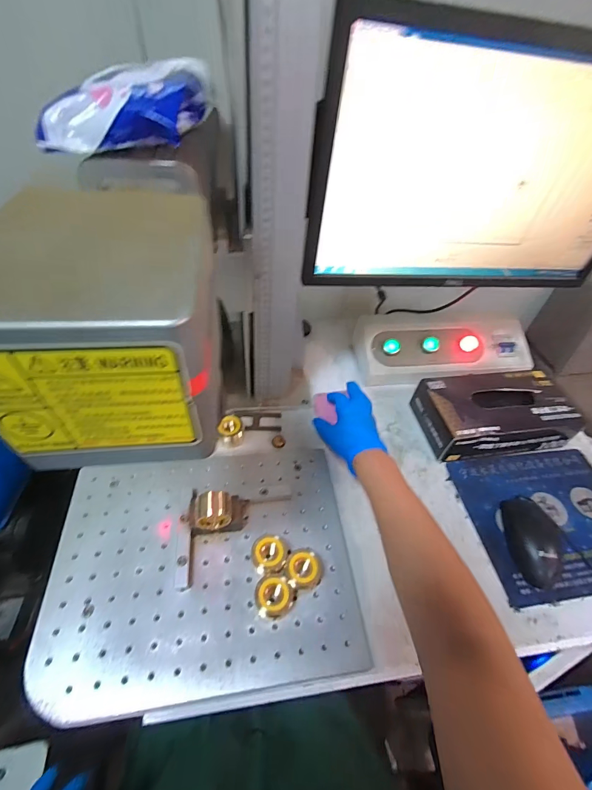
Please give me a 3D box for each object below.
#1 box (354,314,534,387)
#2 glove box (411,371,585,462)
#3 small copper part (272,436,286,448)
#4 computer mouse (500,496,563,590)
[{"bbox_3d":[0.278,-0.087,0.674,0.322,0.078,0.134,-5,48,-9],"label":"box"},{"bbox_3d":[0.321,0.030,0.574,0.234,0.078,0.123,-6,48,-9],"label":"glove box"},{"bbox_3d":[-0.026,0.071,0.546,0.020,0.004,0.022,3,46,-4],"label":"small copper part"},{"bbox_3d":[0.315,0.184,0.465,0.063,0.028,0.116,9,48,4],"label":"computer mouse"}]

